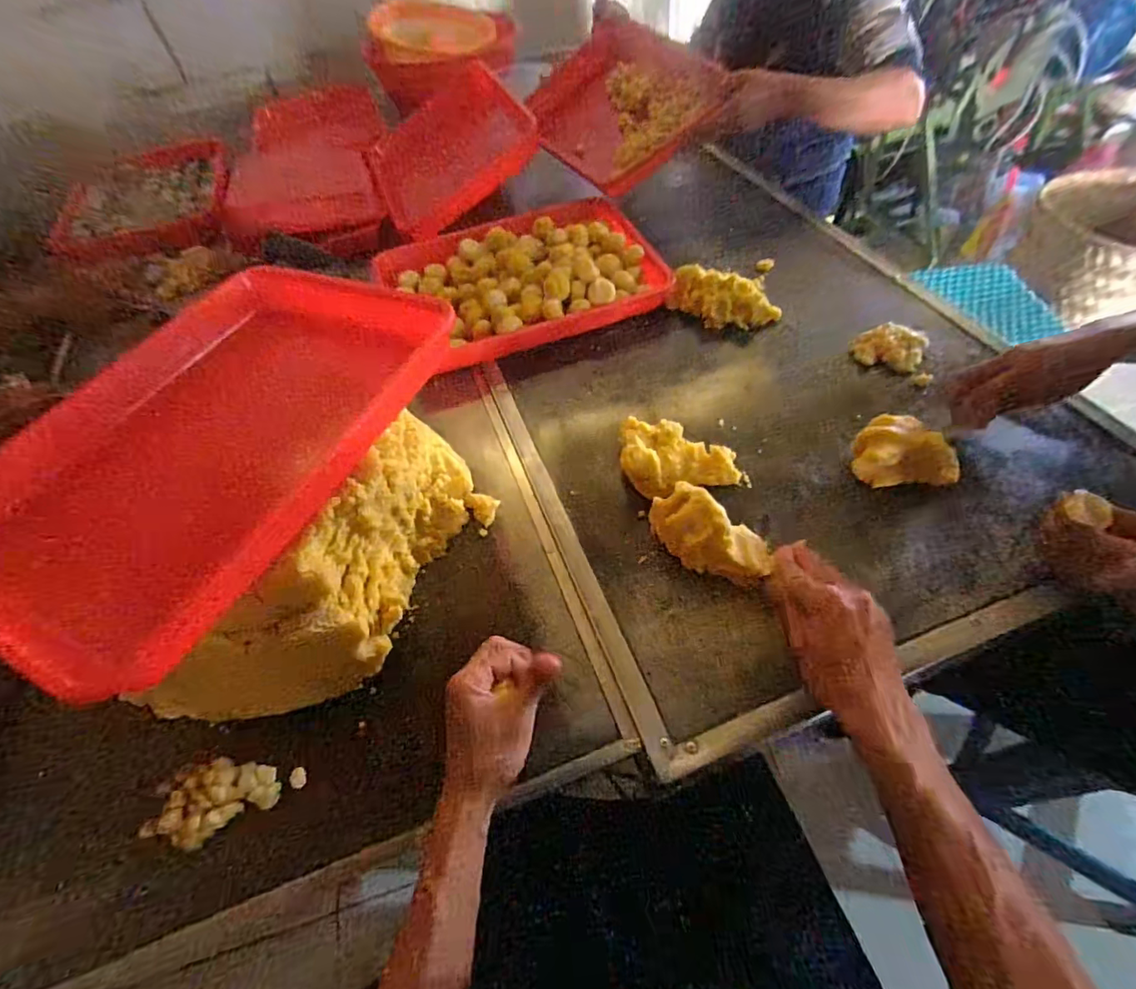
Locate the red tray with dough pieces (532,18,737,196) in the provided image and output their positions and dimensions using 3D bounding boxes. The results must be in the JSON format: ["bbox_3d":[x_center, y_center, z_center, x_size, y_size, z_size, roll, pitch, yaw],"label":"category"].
[{"bbox_3d":[0.091,-0.689,0.914,0.261,0.047,0.319,-46,67,9],"label":"red tray with dough pieces"}]

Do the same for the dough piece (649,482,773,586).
[{"bbox_3d":[0.135,0.036,0.500,0.118,0.041,0.064,22,59,16],"label":"dough piece"}]

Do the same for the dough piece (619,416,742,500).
[{"bbox_3d":[0.120,-0.046,0.577,0.124,0.047,0.089,-13,55,0],"label":"dough piece"}]

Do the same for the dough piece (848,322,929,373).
[{"bbox_3d":[0.405,-0.189,0.659,0.084,0.023,0.059,19,59,19],"label":"dough piece"}]

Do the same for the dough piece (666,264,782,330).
[{"bbox_3d":[0.217,-0.274,0.729,0.150,0.051,0.066,26,61,23],"label":"dough piece"}]

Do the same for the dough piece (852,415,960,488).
[{"bbox_3d":[0.353,-0.046,0.546,0.101,0.042,0.063,0,56,9],"label":"dough piece"}]

